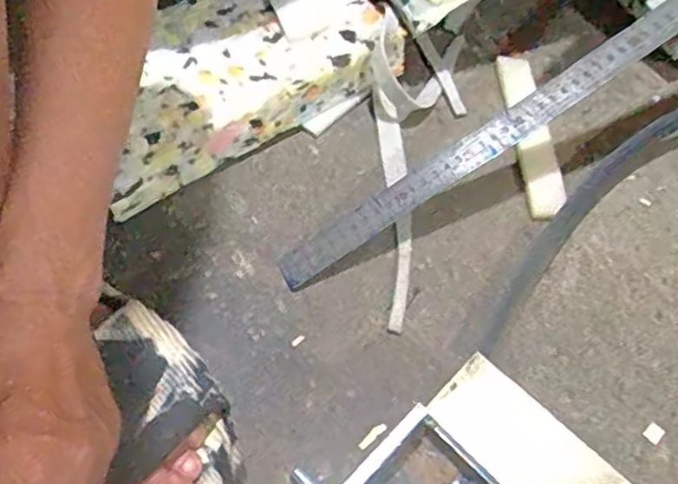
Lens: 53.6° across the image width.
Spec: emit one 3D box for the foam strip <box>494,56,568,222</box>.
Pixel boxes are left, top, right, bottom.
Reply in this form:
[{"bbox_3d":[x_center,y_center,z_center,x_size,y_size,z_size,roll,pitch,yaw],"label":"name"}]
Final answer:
[{"bbox_3d":[0.162,-0.096,0.572,0.032,0.014,0.175,-2,56,-5],"label":"foam strip"}]

